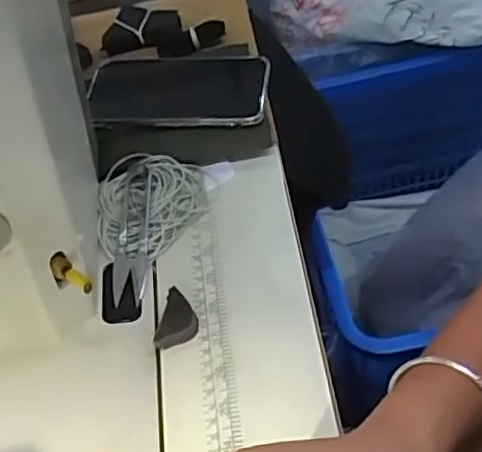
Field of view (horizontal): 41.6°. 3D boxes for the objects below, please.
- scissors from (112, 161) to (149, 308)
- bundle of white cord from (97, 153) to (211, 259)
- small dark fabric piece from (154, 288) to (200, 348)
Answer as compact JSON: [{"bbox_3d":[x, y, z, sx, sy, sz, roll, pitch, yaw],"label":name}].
[{"bbox_3d":[-0.084,0.001,0.490,0.025,0.010,0.118,-2,61,1],"label":"scissors"},{"bbox_3d":[-0.072,-0.018,0.504,0.085,0.022,0.090,-7,52,0],"label":"bundle of white cord"},{"bbox_3d":[-0.042,0.064,0.439,0.025,0.018,0.044,4,53,9],"label":"small dark fabric piece"}]

